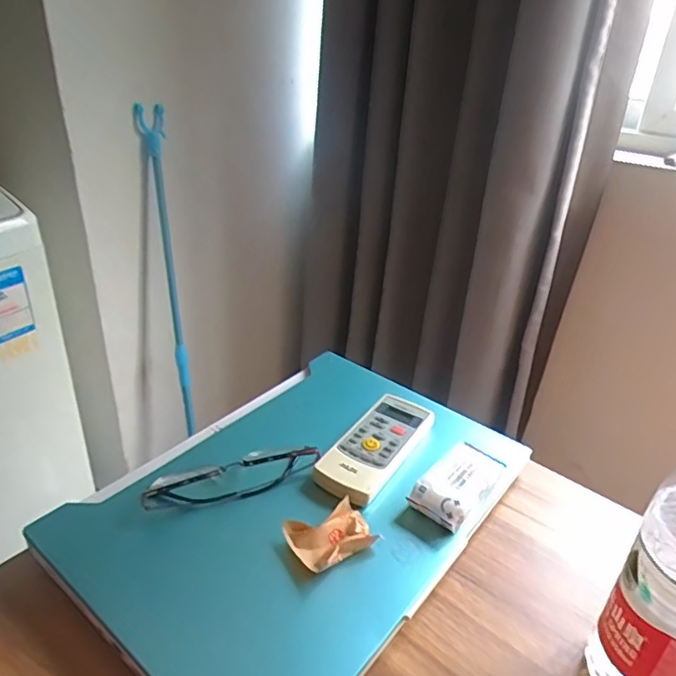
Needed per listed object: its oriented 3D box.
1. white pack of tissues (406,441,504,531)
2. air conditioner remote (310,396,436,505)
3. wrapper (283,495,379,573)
[{"bbox_3d":[0.100,0.121,0.460,0.043,0.028,0.084,27,38,35],"label":"white pack of tissues"},{"bbox_3d":[0.036,0.097,0.502,0.058,0.017,0.139,20,34,26],"label":"air conditioner remote"},{"bbox_3d":[-0.005,0.148,0.416,0.059,0.016,0.045,-17,36,-31],"label":"wrapper"}]

